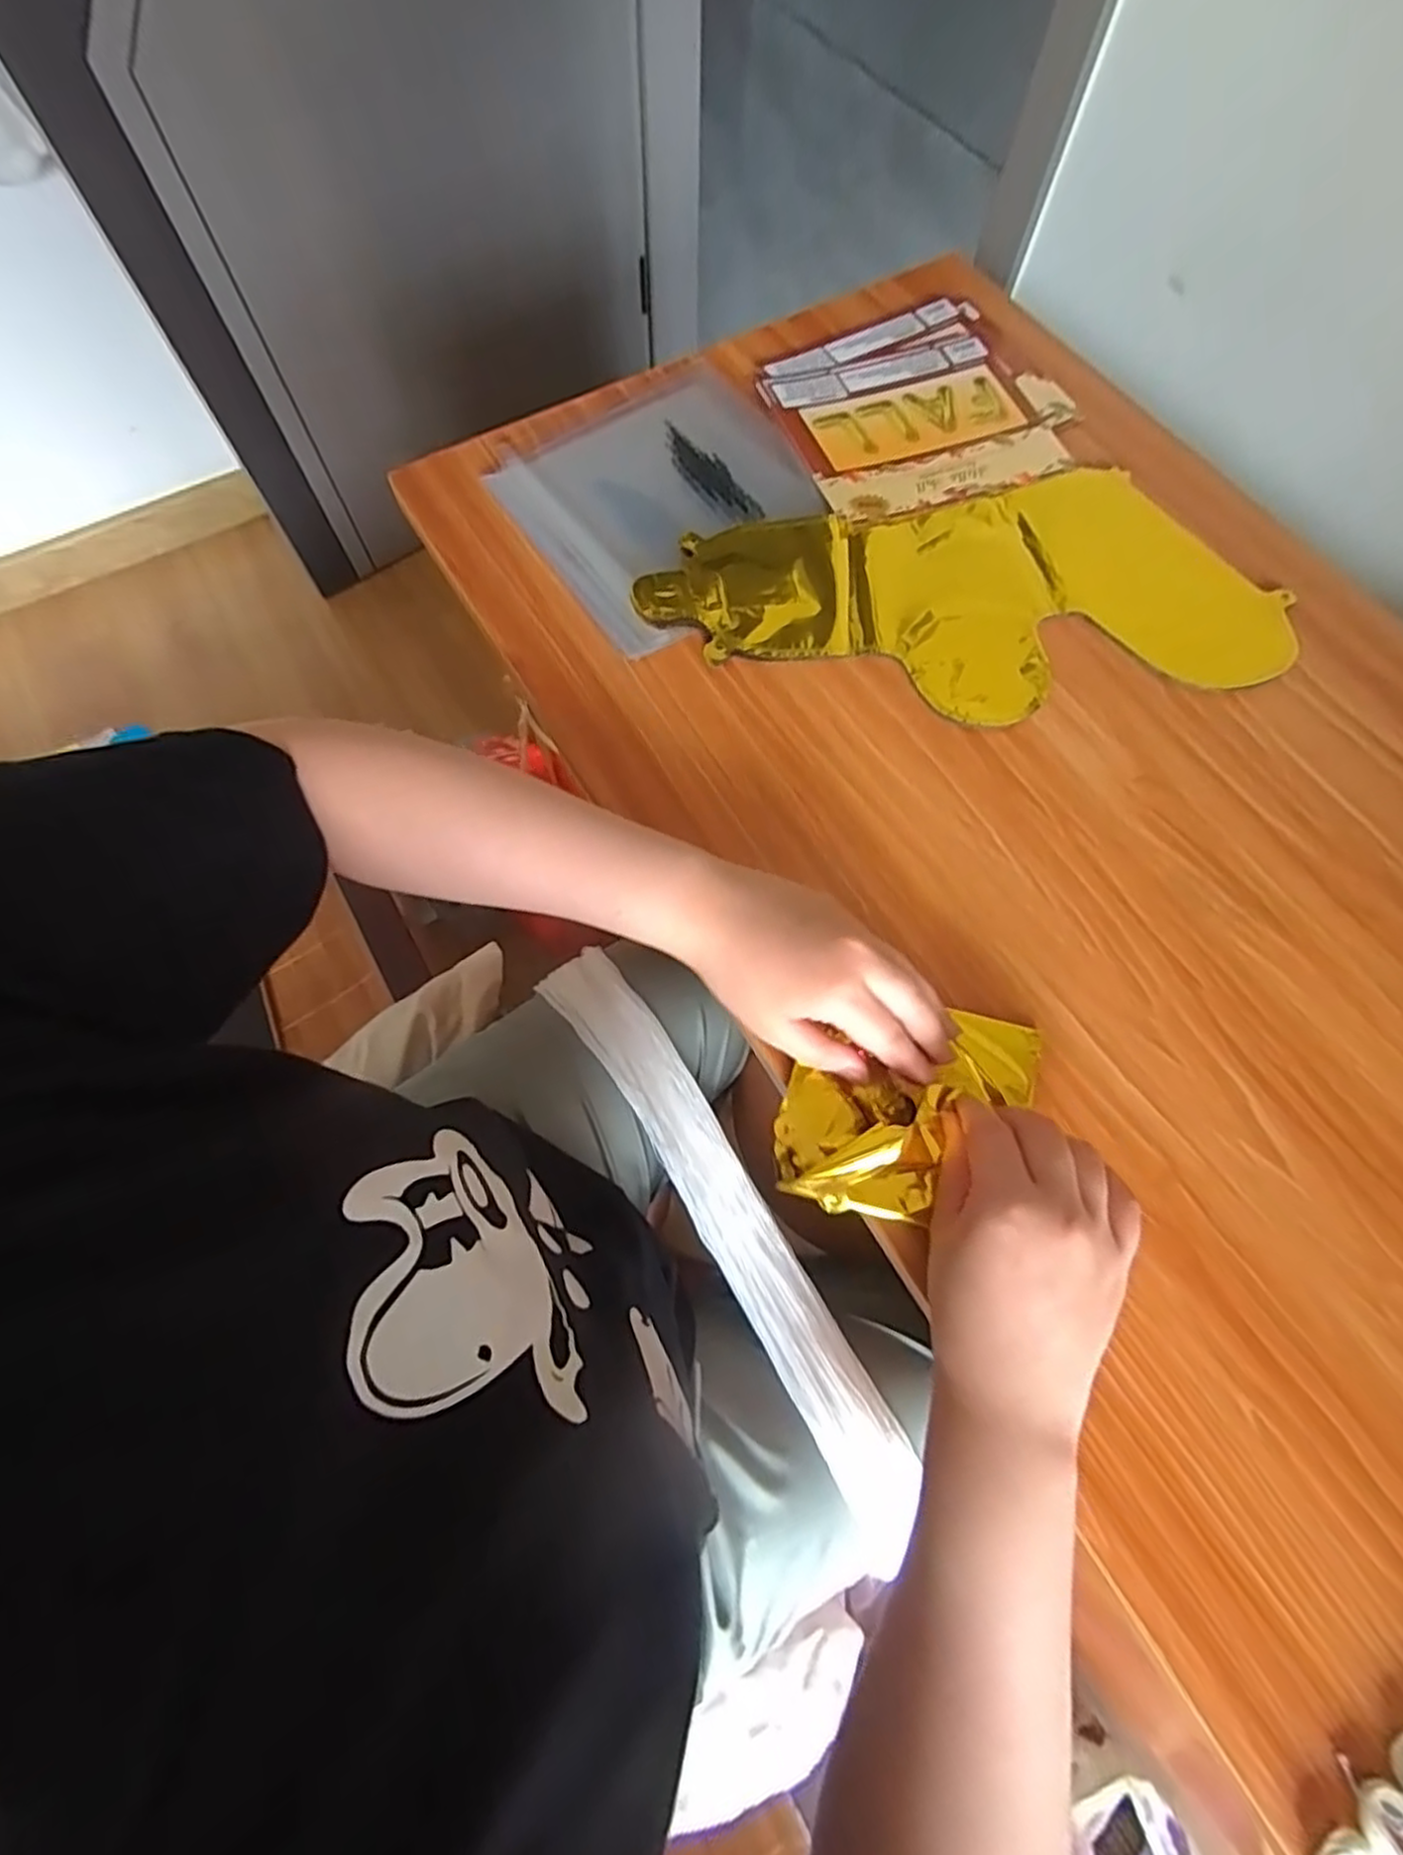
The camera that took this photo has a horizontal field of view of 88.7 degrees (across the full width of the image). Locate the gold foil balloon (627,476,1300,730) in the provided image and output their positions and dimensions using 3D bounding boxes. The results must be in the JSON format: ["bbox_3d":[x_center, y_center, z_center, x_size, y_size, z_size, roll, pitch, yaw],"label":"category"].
[{"bbox_3d":[0.179,-0.227,0.497,0.419,0.018,0.189,-10,70,-4],"label":"gold foil balloon"}]

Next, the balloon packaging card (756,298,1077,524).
[{"bbox_3d":[0.171,-0.415,0.569,0.222,0.009,0.206,-19,71,-7],"label":"balloon packaging card"}]

